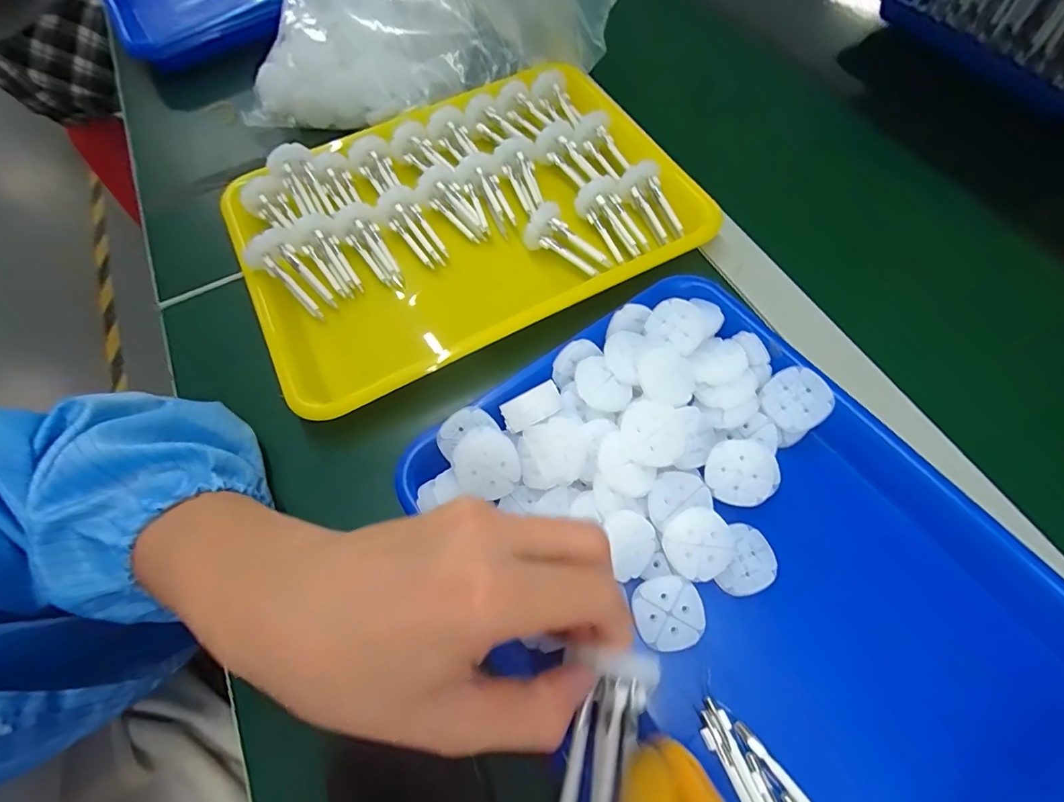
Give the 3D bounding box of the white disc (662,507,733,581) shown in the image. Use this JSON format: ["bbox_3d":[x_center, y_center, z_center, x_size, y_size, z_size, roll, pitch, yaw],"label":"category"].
[{"bbox_3d":[0.087,0.074,0.249,0.035,0.004,0.034,0,84,-2],"label":"white disc"}]

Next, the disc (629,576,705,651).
[{"bbox_3d":[0.070,0.109,0.248,0.034,0.009,0.034,-1,64,3],"label":"disc"}]

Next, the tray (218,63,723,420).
[{"bbox_3d":[-0.053,-0.144,0.375,0.333,0.040,0.241,-26,66,-9],"label":"tray"}]

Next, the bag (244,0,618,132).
[{"bbox_3d":[-0.100,-0.369,0.398,0.325,0.194,0.150,1,64,4],"label":"bag"}]

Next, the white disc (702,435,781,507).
[{"bbox_3d":[0.117,0.039,0.268,0.039,0.004,0.036,-1,84,5],"label":"white disc"}]

